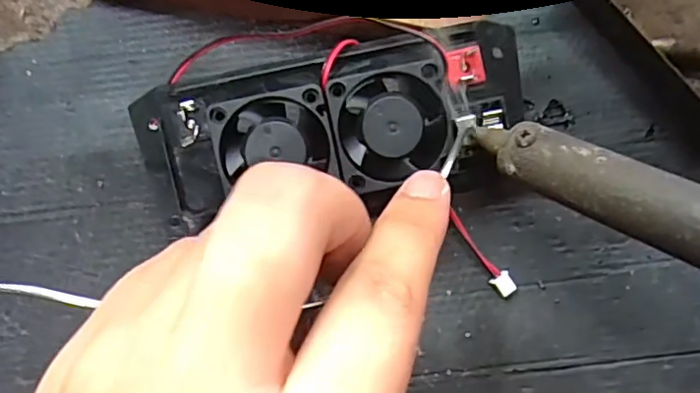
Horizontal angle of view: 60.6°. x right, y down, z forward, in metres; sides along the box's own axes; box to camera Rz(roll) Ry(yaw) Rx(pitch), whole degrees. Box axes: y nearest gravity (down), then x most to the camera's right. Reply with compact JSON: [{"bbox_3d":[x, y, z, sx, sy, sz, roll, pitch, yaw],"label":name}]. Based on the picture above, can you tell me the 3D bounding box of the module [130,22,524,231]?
[{"bbox_3d":[-0.005,-0.028,0.212,0.139,0.024,0.055,-12,81,-2],"label":"module"}]

